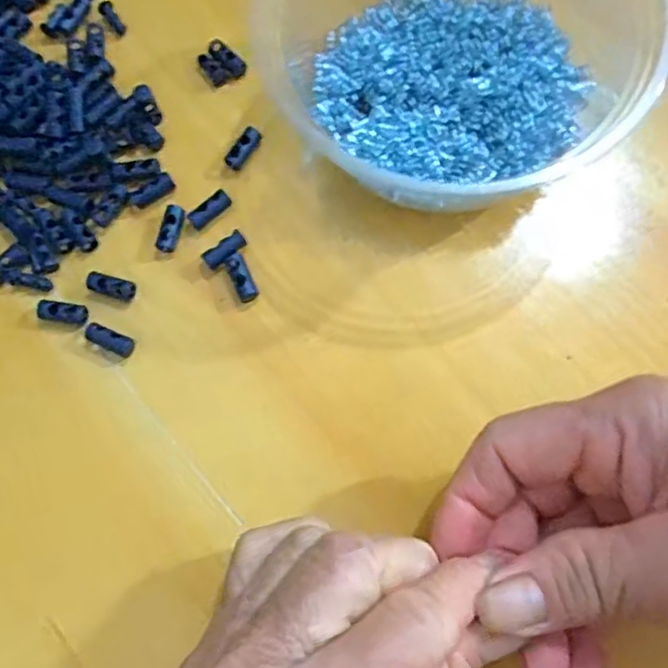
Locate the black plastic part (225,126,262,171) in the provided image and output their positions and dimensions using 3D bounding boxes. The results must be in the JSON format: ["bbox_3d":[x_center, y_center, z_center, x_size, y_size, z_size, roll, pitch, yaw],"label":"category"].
[{"bbox_3d":[-0.037,-0.076,0.269,0.007,0.008,0.018,39,79,12],"label":"black plastic part"}]

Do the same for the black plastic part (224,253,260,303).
[{"bbox_3d":[-0.036,-0.022,0.254,0.008,0.006,0.019,-25,75,-5],"label":"black plastic part"}]

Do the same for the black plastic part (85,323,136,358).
[{"bbox_3d":[-0.086,0.002,0.250,0.019,0.006,0.008,23,77,8],"label":"black plastic part"}]

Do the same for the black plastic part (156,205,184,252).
[{"bbox_3d":[-0.065,-0.042,0.261,0.007,0.006,0.019,14,76,6],"label":"black plastic part"}]

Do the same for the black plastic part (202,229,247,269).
[{"bbox_3d":[-0.043,-0.033,0.257,0.018,0.006,0.007,-34,76,-7],"label":"black plastic part"}]

